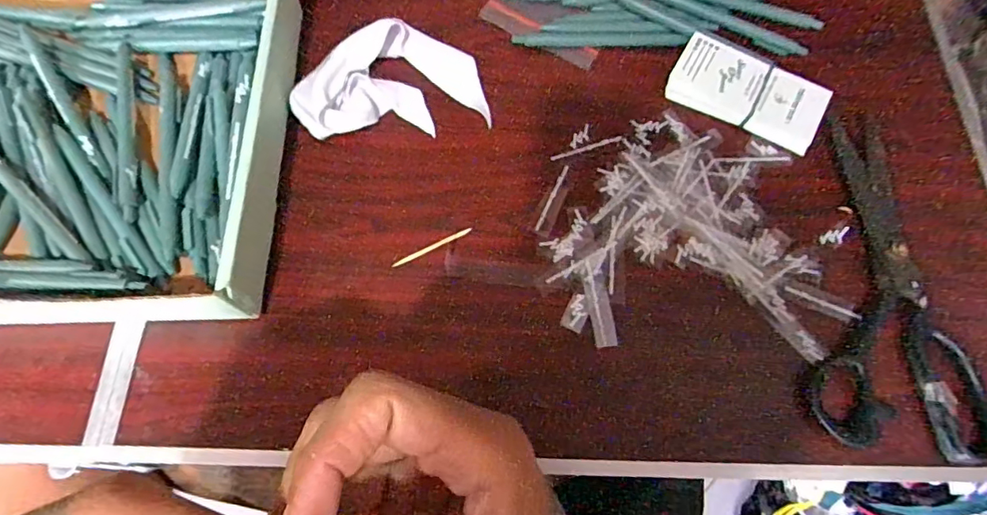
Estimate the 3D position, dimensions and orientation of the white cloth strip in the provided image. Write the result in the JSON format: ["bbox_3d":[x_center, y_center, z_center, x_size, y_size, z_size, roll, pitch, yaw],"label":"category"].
[{"bbox_3d":[-0.075,-0.133,0.398,0.135,0.027,0.084,-5,70,-5],"label":"white cloth strip"}]

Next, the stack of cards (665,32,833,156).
[{"bbox_3d":[0.193,-0.126,0.411,0.111,0.022,0.057,28,71,8],"label":"stack of cards"}]

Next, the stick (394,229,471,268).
[{"bbox_3d":[-0.042,-0.007,0.364,0.058,0.004,0.004,-27,73,-12],"label":"stick"}]

